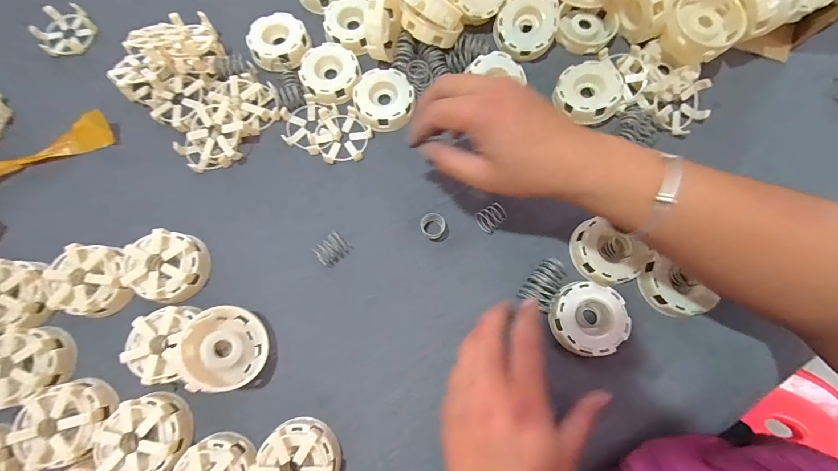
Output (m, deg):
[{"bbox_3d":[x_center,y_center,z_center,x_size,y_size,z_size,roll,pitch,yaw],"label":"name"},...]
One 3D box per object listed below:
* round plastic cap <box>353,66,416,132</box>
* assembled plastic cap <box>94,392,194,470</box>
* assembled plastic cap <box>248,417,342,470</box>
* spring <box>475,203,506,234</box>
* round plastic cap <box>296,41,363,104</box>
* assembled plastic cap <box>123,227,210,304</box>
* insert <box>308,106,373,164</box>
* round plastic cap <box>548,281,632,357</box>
[{"bbox_3d":[-0.037,-0.145,0.386,0.060,0.017,0.069,-17,76,-4],"label":"round plastic cap"},{"bbox_3d":[-0.233,0.170,0.305,0.064,0.029,0.063,0,75,0],"label":"assembled plastic cap"},{"bbox_3d":[-0.101,0.188,0.297,0.063,0.032,0.061,0,75,0],"label":"assembled plastic cap"},{"bbox_3d":[0.072,-0.018,0.360,0.024,0.019,0.022,-40,78,-10],"label":"spring"},{"bbox_3d":[-0.096,-0.176,0.394,0.062,0.017,0.068,0,75,0],"label":"round plastic cap"},{"bbox_3d":[-0.239,0.029,0.342,0.065,0.028,0.065,0,75,0],"label":"assembled plastic cap"},{"bbox_3d":[-0.082,-0.106,0.383,0.062,0.012,0.059,-1,75,0],"label":"insert"},{"bbox_3d":[0.154,0.075,0.328,0.062,0.018,0.063,0,75,0],"label":"round plastic cap"}]

